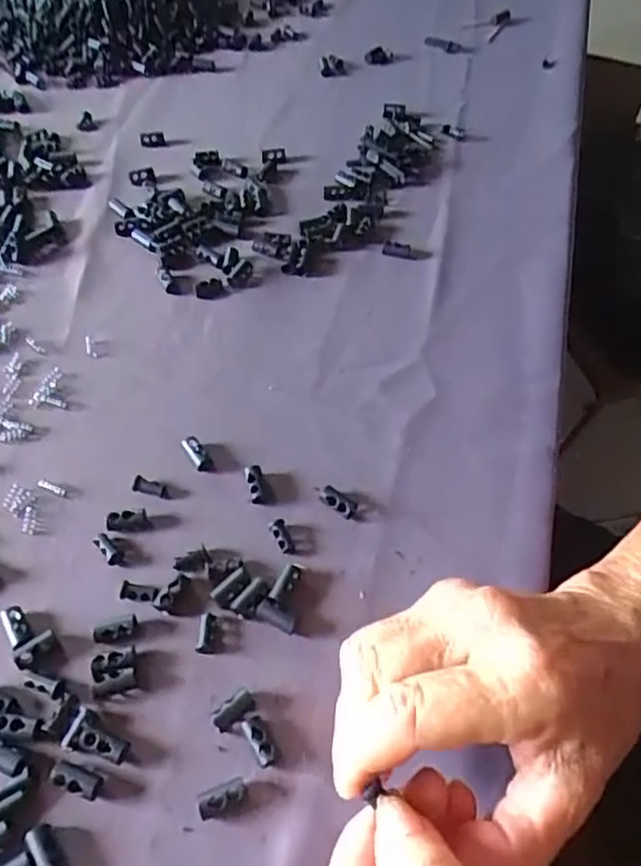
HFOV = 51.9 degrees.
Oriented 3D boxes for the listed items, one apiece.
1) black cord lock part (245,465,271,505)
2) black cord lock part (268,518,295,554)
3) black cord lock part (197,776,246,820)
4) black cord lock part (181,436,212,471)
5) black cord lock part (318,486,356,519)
[{"bbox_3d":[-0.031,0.025,0.325,0.010,0.007,0.019,-12,56,-12],"label":"black cord lock part"},{"bbox_3d":[-0.018,0.049,0.311,0.008,0.005,0.018,-17,57,-15],"label":"black cord lock part"},{"bbox_3d":[-0.037,0.138,0.249,0.018,0.004,0.010,-18,57,-16],"label":"black cord lock part"},{"bbox_3d":[-0.063,0.011,0.336,0.008,0.005,0.021,-26,60,-20],"label":"black cord lock part"},{"bbox_3d":[0.009,0.033,0.321,0.018,0.007,0.010,31,58,18],"label":"black cord lock part"}]

